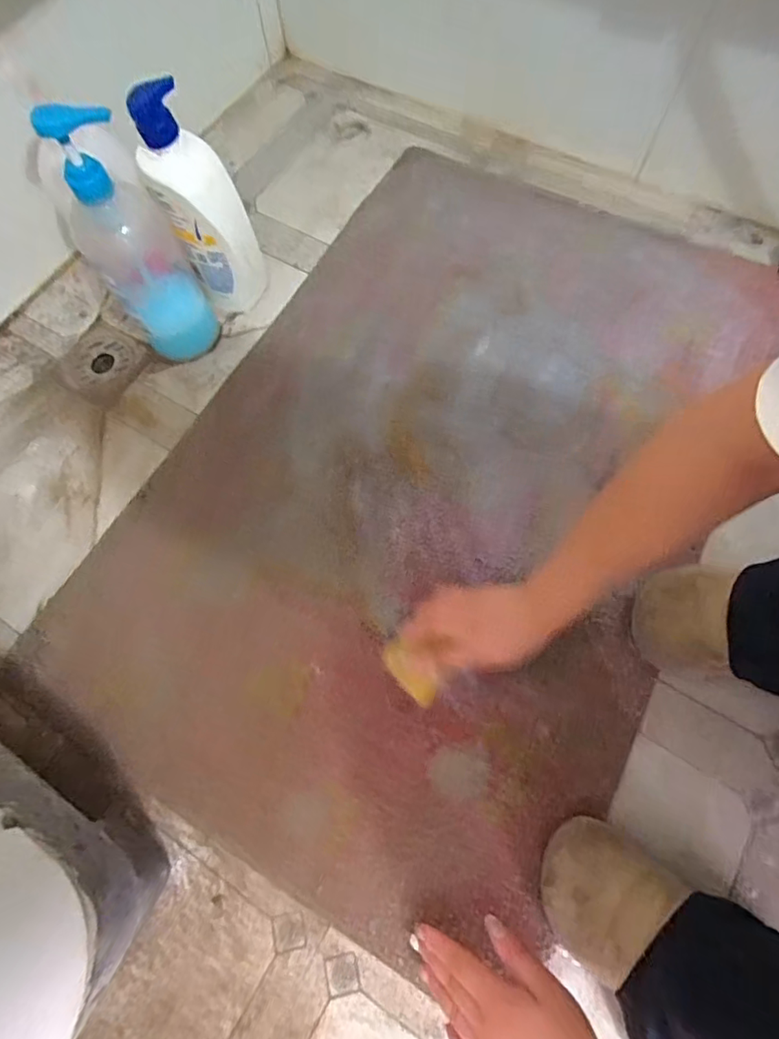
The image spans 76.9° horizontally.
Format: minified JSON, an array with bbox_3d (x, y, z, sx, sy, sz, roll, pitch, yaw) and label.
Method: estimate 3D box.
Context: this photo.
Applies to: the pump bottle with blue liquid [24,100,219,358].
[{"bbox_3d":[-0.267,-0.283,0.516,0.087,0.263,0.071,-27,71,-7],"label":"pump bottle with blue liquid"}]

